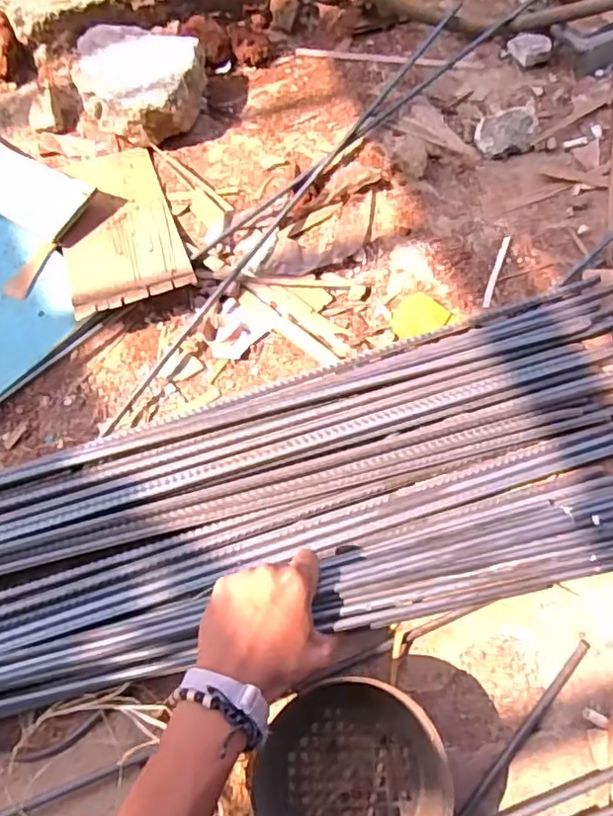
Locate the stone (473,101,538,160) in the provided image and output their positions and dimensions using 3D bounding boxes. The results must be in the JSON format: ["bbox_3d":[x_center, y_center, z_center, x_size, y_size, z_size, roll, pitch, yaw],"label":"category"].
[{"bbox_3d":[0.239,-0.328,0.699,0.071,0.031,0.042,-12,69,-3],"label":"stone"}]

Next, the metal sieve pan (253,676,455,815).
[{"bbox_3d":[0.031,0.291,0.446,0.136,0.068,0.151,28,73,12],"label":"metal sieve pan"}]

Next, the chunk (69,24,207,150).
[{"bbox_3d":[-0.203,-0.392,0.729,0.152,0.079,0.129,2,69,3],"label":"chunk"}]

